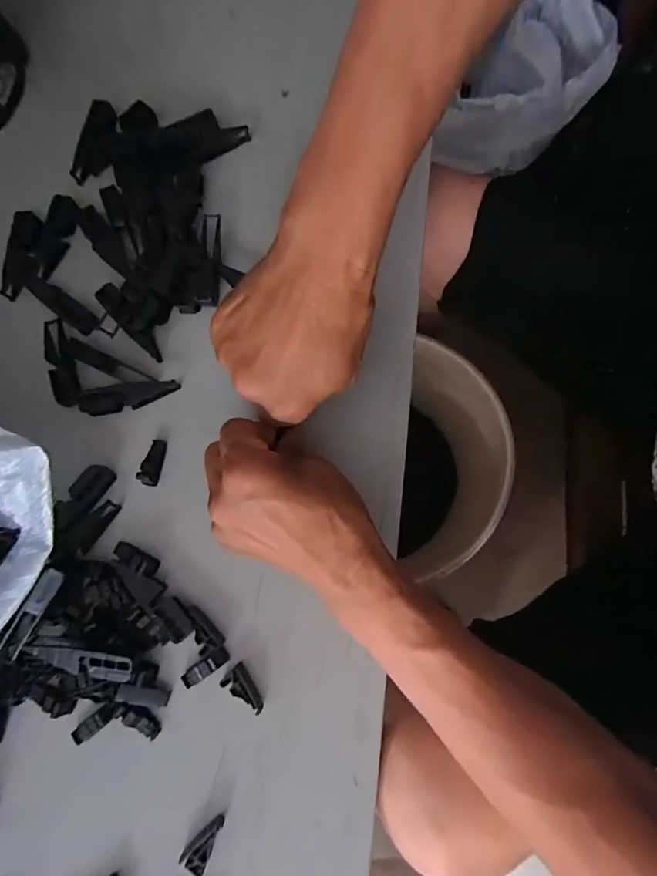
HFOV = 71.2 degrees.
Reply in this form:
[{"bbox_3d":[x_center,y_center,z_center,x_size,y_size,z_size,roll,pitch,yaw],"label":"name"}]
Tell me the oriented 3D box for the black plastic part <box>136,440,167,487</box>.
[{"bbox_3d":[-0.117,0.015,0.302,0.012,0.013,0.030,10,79,1],"label":"black plastic part"}]

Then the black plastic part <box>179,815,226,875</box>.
[{"bbox_3d":[-0.071,0.230,0.260,0.015,0.004,0.030,31,80,5],"label":"black plastic part"}]

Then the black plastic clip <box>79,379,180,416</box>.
[{"bbox_3d":[-0.135,-0.029,0.312,0.064,0.008,0.018,-9,79,-2],"label":"black plastic clip"}]

